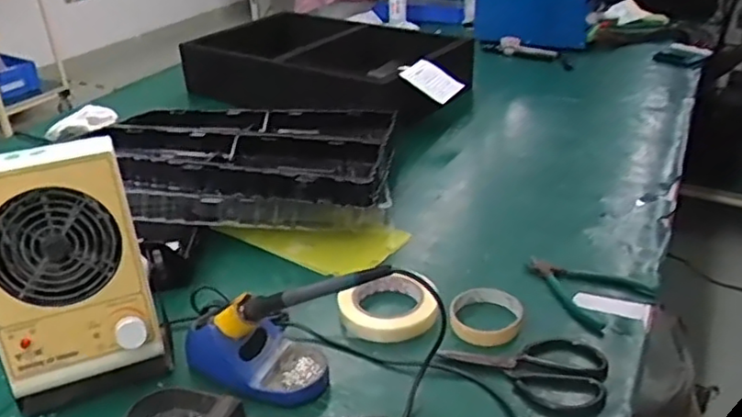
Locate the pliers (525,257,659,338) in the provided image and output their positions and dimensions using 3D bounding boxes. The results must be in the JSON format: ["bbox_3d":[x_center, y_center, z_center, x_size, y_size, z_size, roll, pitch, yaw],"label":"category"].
[{"bbox_3d":[0.264,0.096,0.808,0.111,0.013,0.140,-20,34,-28],"label":"pliers"}]

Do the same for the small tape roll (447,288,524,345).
[{"bbox_3d":[0.132,0.123,0.746,0.083,0.018,0.086,-2,29,1],"label":"small tape roll"}]

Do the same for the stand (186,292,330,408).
[{"bbox_3d":[-0.119,0.138,0.672,0.152,0.082,0.085,11,32,23],"label":"stand"}]

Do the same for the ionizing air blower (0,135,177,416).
[{"bbox_3d":[-0.299,0.063,0.640,0.148,0.246,0.118,-12,31,-17],"label":"ionizing air blower"}]

